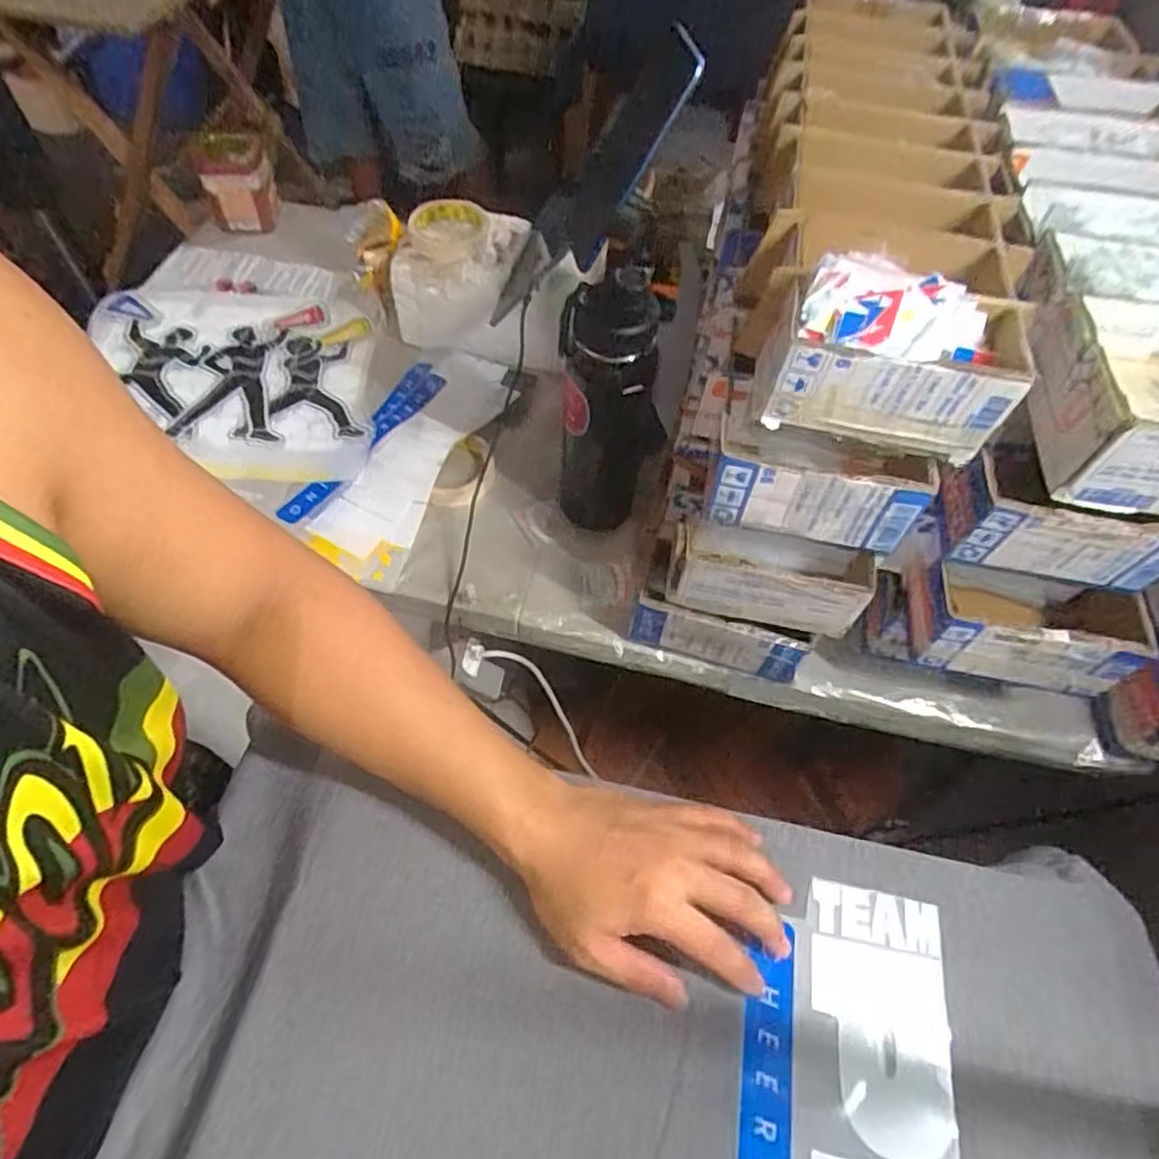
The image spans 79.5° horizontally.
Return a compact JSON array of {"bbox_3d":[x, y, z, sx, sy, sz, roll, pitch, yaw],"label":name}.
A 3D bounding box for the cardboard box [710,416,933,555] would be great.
[{"bbox_3d":[0.180,-0.085,0.529,0.156,0.071,0.087,11,57,2],"label":"cardboard box"}]

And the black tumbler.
[{"bbox_3d":[0.025,-0.133,0.628,0.074,0.273,0.077,-10,59,-11],"label":"black tumbler"}]

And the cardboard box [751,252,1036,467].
[{"bbox_3d":[0.214,-0.145,0.477,0.168,0.095,0.088,10,57,2],"label":"cardboard box"}]

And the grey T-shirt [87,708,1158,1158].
[{"bbox_3d":[0.037,0.313,0.355,0.586,0.024,0.400,12,57,3],"label":"grey T-shirt"}]

